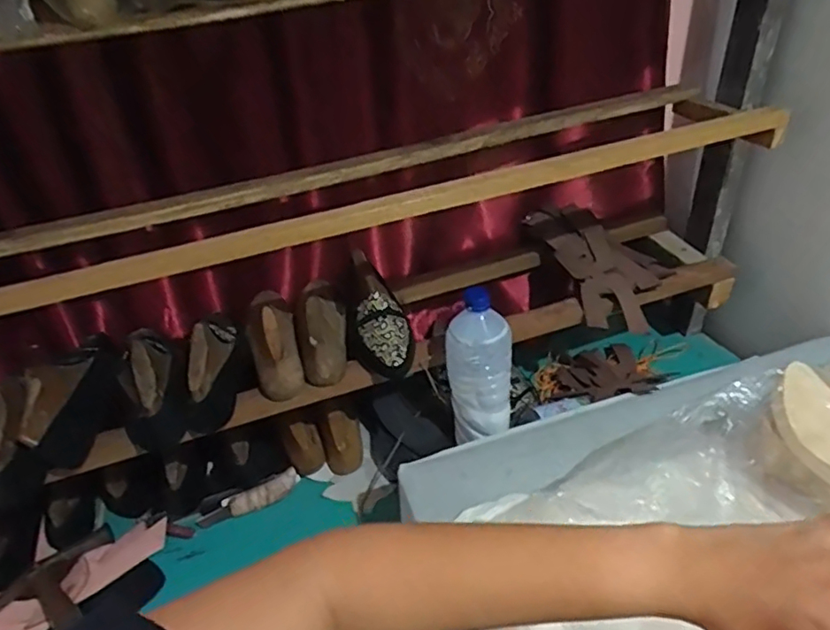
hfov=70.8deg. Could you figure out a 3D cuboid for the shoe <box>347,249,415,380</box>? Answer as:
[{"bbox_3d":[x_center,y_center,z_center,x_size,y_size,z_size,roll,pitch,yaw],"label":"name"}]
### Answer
[{"bbox_3d":[-0.062,-0.006,0.858,0.088,0.084,0.227,-15,57,-12],"label":"shoe"}]

